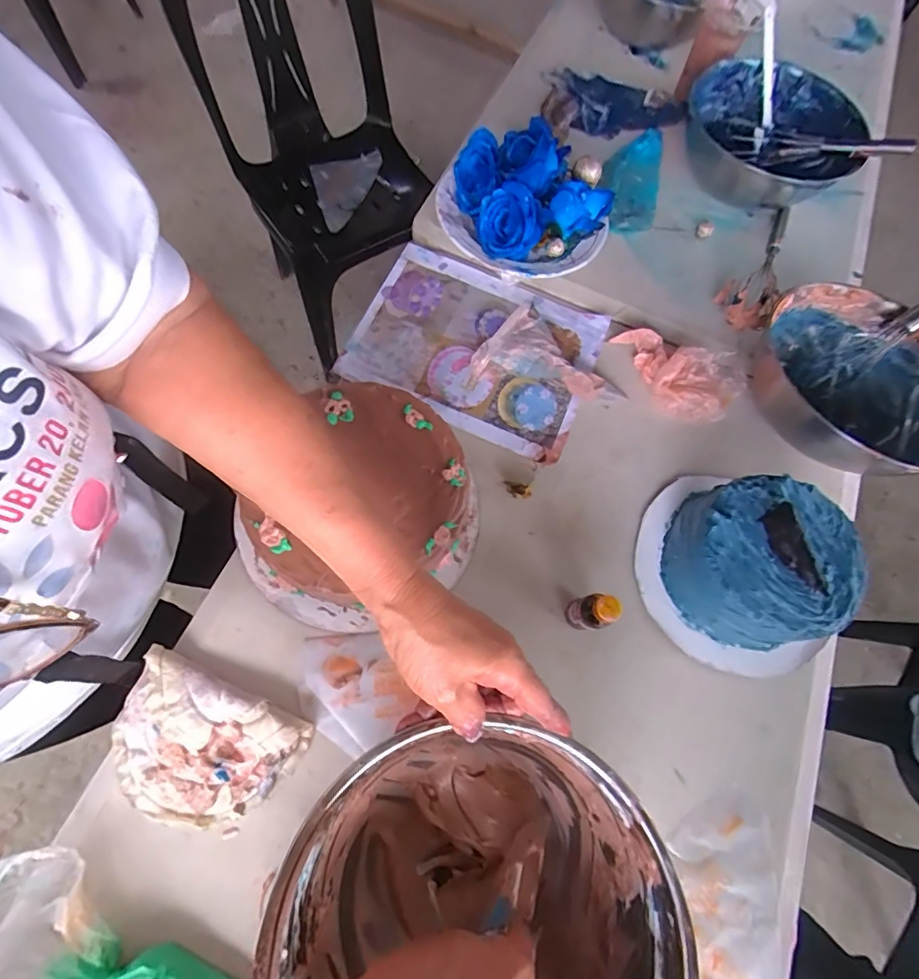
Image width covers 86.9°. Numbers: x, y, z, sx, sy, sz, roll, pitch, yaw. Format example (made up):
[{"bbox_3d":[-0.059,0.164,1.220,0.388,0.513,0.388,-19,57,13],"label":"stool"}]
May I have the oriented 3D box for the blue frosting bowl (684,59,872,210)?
[{"bbox_3d":[0.435,-0.498,0.694,0.210,0.083,0.249,-29,75,-14],"label":"blue frosting bowl"}]

